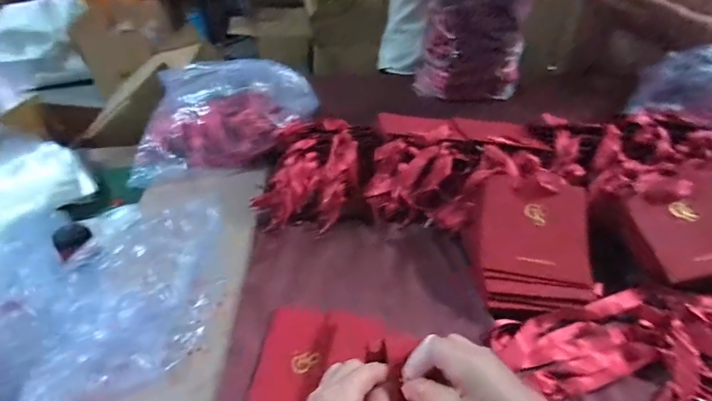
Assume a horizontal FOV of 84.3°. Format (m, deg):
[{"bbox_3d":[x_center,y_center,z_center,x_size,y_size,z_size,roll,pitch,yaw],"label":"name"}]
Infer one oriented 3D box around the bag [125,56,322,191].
[{"bbox_3d":[-0.244,-0.175,0.764,0.381,0.140,0.194,-18,45,-21],"label":"bag"}]

